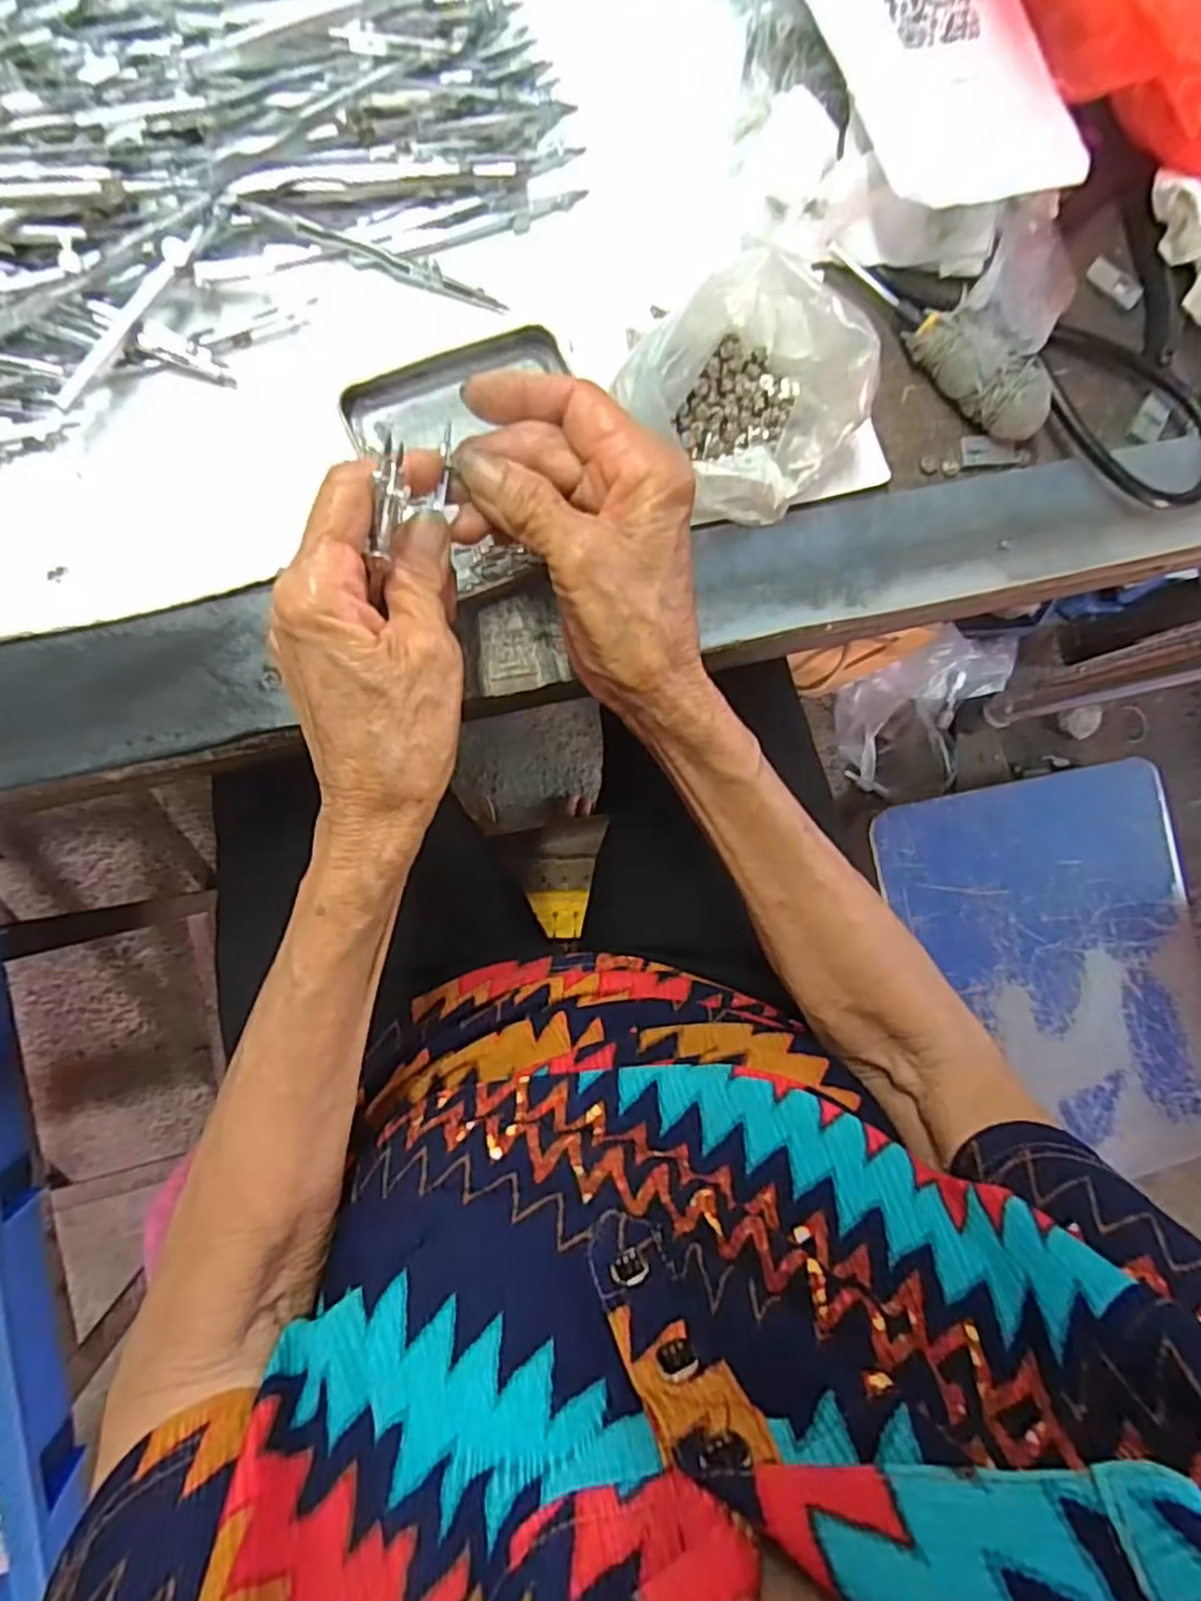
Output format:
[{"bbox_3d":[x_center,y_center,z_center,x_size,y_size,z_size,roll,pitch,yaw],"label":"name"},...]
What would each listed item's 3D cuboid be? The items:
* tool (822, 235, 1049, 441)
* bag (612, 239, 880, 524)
[{"bbox_3d":[0.152,-0.208,0.336,0.117,0.024,0.030,35,82,-5],"label":"tool"},{"bbox_3d":[0.062,-0.164,0.304,0.078,0.054,0.082,-40,92,-9],"label":"bag"}]

